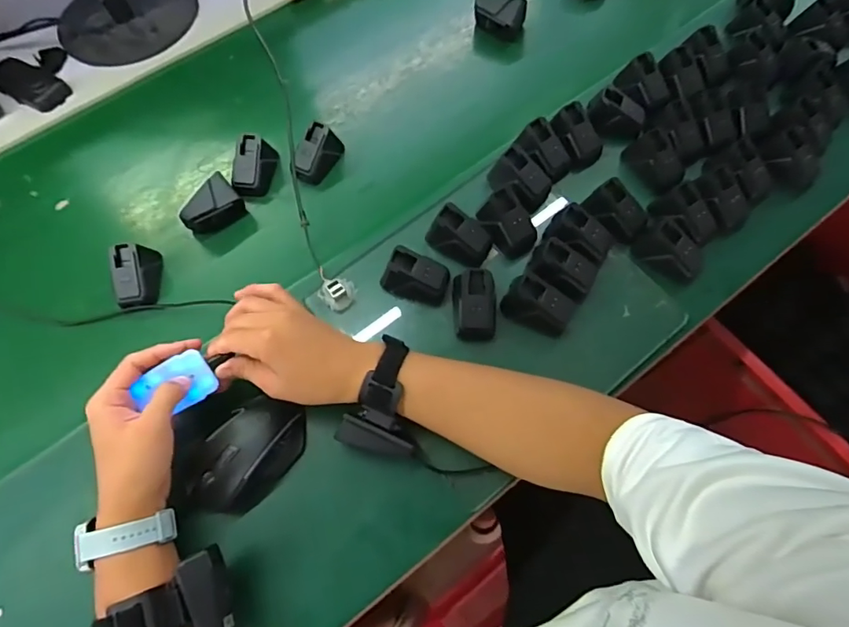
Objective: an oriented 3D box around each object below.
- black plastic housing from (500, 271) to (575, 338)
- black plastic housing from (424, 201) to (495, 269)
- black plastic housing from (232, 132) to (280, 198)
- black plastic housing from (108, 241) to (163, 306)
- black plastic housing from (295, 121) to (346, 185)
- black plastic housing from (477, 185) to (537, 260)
[{"bbox_3d":[0.115,-0.009,0.506,0.069,0.042,0.042,26,71,12],"label":"black plastic housing"},{"bbox_3d":[0.037,-0.081,0.536,0.067,0.048,0.041,24,70,11],"label":"black plastic housing"},{"bbox_3d":[-0.202,-0.174,0.597,0.042,0.038,0.067,12,68,6],"label":"black plastic housing"},{"bbox_3d":[-0.312,-0.040,0.546,0.038,0.041,0.063,-8,68,-2],"label":"black plastic housing"},{"bbox_3d":[-0.128,-0.187,0.599,0.037,0.037,0.068,25,71,11],"label":"black plastic housing"},{"bbox_3d":[0.091,-0.095,0.539,0.045,0.043,0.064,-32,70,-11],"label":"black plastic housing"}]

